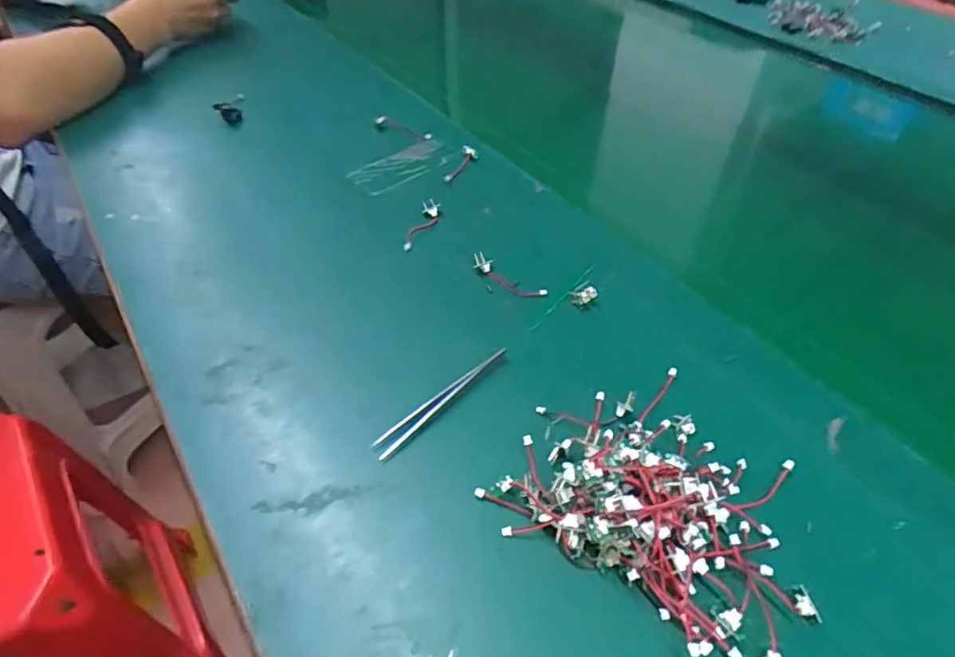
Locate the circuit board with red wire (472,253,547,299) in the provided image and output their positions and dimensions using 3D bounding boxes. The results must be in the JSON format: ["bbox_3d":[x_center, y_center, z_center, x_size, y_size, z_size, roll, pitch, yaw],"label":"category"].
[{"bbox_3d":[0.023,-0.039,0.433,0.057,0.015,0.017,29,52,25],"label":"circuit board with red wire"}]

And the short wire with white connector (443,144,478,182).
[{"bbox_3d":[-0.015,-0.152,0.539,0.014,0.011,0.059,14,47,13],"label":"short wire with white connector"}]

